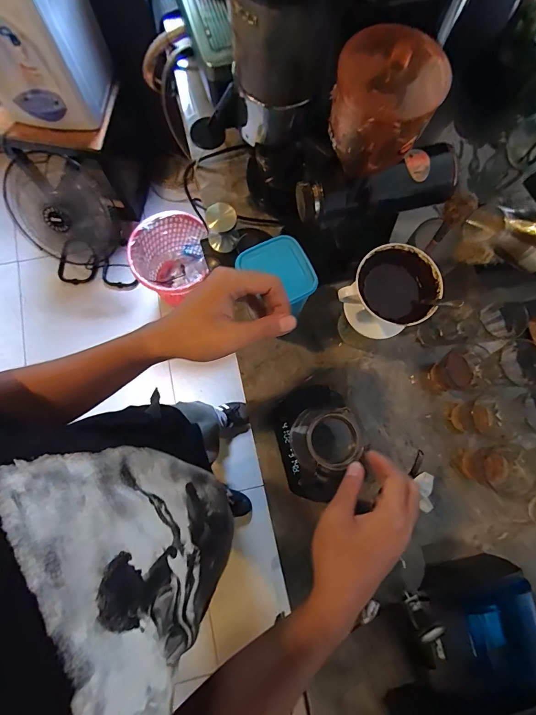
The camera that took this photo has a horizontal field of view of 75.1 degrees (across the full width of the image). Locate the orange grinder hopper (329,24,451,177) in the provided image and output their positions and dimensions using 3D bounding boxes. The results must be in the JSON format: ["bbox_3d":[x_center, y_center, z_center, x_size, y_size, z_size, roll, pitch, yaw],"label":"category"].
[{"bbox_3d":[0.119,-0.262,0.370,0.102,0.135,0.084,24,78,4],"label":"orange grinder hopper"}]

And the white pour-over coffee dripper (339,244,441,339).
[{"bbox_3d":[0.175,-0.092,0.509,0.111,0.095,0.106,0,78,-1],"label":"white pour-over coffee dripper"}]

